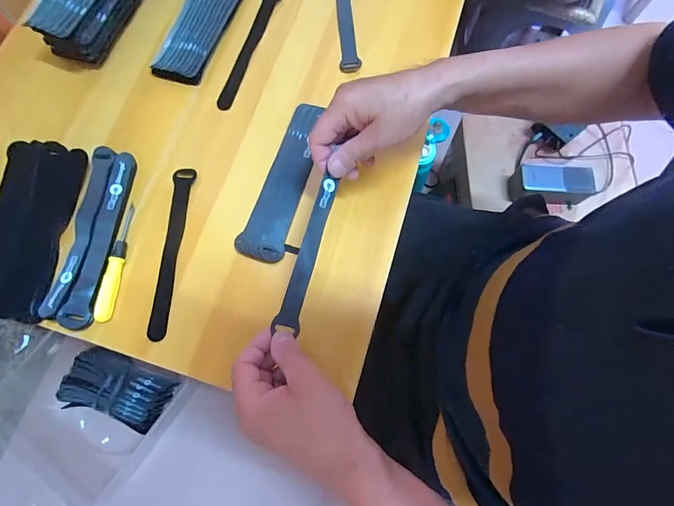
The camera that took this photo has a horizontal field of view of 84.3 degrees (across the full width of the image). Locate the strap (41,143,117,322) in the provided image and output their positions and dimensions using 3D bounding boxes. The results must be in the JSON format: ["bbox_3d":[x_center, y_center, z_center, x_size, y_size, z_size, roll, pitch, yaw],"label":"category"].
[{"bbox_3d":[-0.280,-0.029,0.407,0.026,0.008,0.195,5,73,4],"label":"strap"}]

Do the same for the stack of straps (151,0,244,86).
[{"bbox_3d":[-0.177,-0.314,0.500,0.073,0.023,0.200,17,75,7],"label":"stack of straps"}]

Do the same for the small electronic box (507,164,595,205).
[{"bbox_3d":[0.390,-0.128,0.677,0.132,0.059,0.060,1,73,3],"label":"small electronic box"}]

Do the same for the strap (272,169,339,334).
[{"bbox_3d":[-0.027,-0.001,0.359,0.021,0.014,0.152,15,77,7],"label":"strap"}]

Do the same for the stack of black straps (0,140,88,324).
[{"bbox_3d":[-0.349,-0.030,0.414,0.102,0.018,0.201,7,74,5],"label":"stack of black straps"}]

